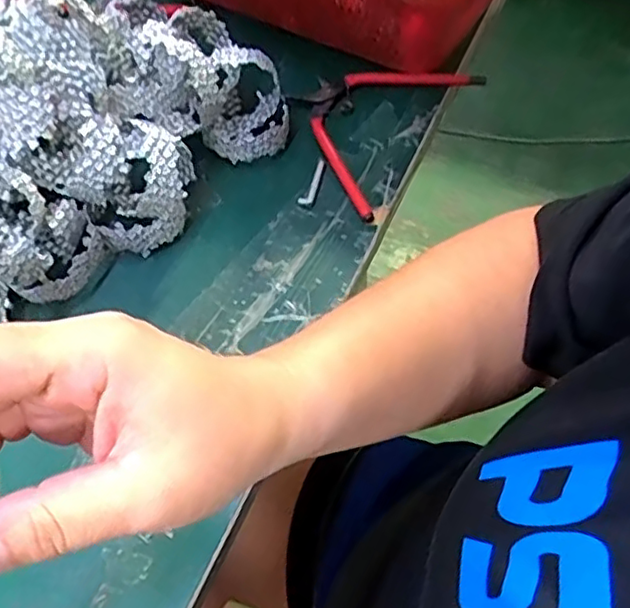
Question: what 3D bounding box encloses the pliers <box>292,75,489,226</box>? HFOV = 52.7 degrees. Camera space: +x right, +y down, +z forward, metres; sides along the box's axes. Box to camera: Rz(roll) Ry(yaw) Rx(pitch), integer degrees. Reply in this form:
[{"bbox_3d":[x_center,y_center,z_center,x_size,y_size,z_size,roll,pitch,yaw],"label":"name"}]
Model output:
[{"bbox_3d":[0.040,-0.141,0.474,0.107,0.014,0.155,31,65,21],"label":"pliers"}]

